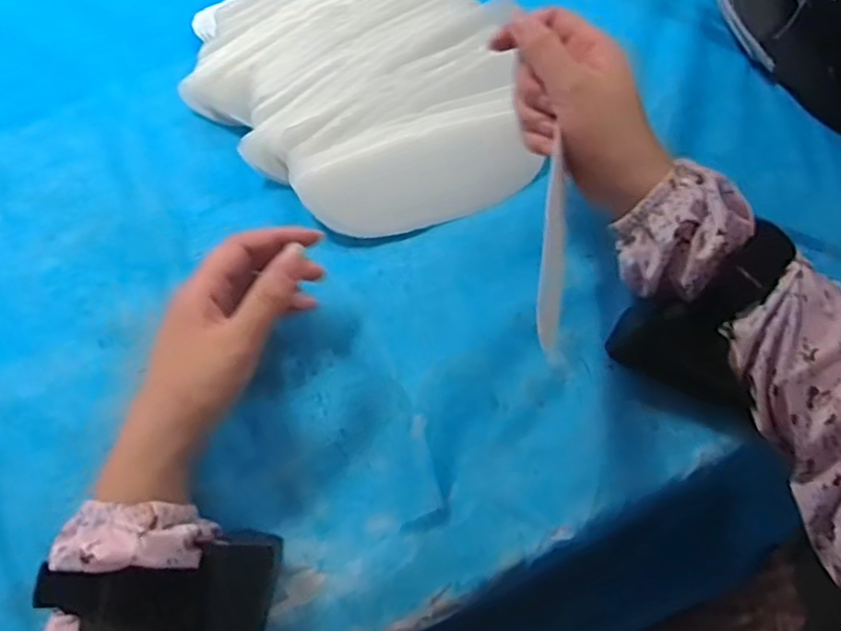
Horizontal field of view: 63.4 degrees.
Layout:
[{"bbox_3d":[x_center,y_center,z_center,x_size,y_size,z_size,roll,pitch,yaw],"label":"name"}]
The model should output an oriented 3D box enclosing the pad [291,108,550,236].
[{"bbox_3d":[-0.001,-0.091,0.456,0.153,0.012,0.061,-15,92,-7],"label":"pad"}]

